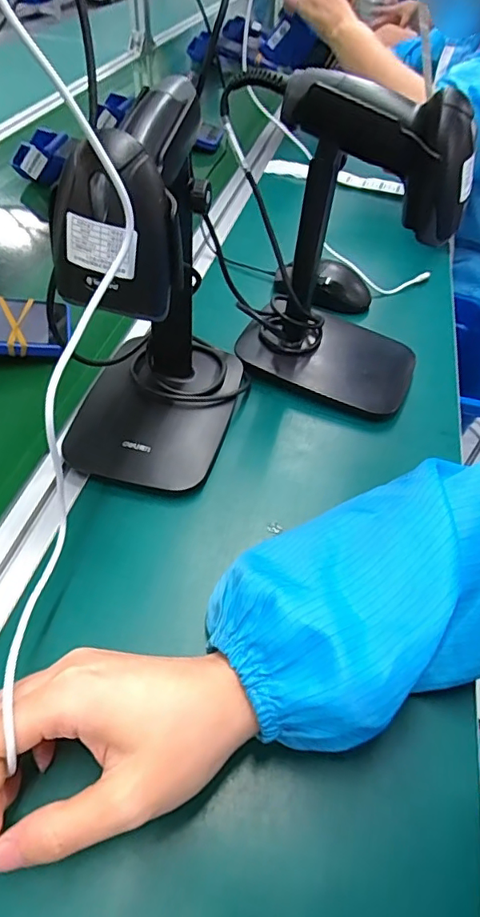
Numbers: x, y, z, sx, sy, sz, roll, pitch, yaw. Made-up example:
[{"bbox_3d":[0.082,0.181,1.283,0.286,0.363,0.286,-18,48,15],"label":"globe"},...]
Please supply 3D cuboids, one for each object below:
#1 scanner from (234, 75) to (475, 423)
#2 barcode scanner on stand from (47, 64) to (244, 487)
[{"bbox_3d":[0.096,-0.172,0.442,0.165,0.237,0.125,20,50,11],"label":"scanner"},{"bbox_3d":[-0.055,-0.109,0.370,0.109,0.236,0.163,16,50,8],"label":"barcode scanner on stand"}]

